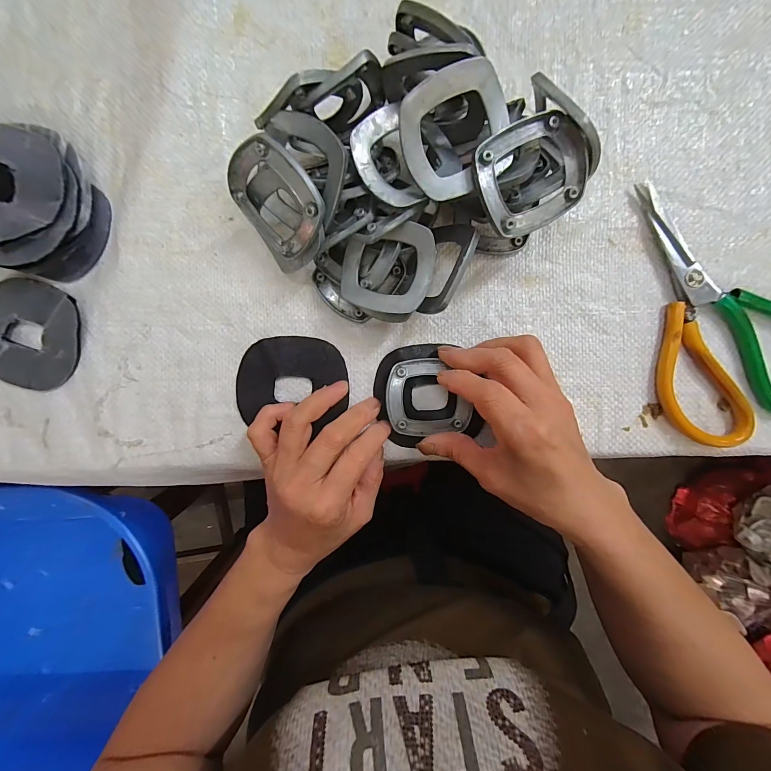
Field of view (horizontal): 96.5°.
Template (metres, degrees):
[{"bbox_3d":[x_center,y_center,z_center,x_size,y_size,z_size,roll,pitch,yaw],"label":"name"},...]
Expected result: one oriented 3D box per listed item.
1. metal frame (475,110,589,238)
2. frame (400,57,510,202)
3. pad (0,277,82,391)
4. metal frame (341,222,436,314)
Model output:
[{"bbox_3d":[0.083,-0.119,0.196,0.060,0.008,0.056,-22,106,3],"label":"metal frame"},{"bbox_3d":[0.040,-0.139,0.190,0.061,0.006,0.058,-25,113,0],"label":"frame"},{"bbox_3d":[-0.264,-0.038,0.253,0.083,0.007,0.075,22,93,0],"label":"pad"},{"bbox_3d":[0.000,-0.074,0.222,0.061,0.008,0.054,4,94,16],"label":"metal frame"}]

